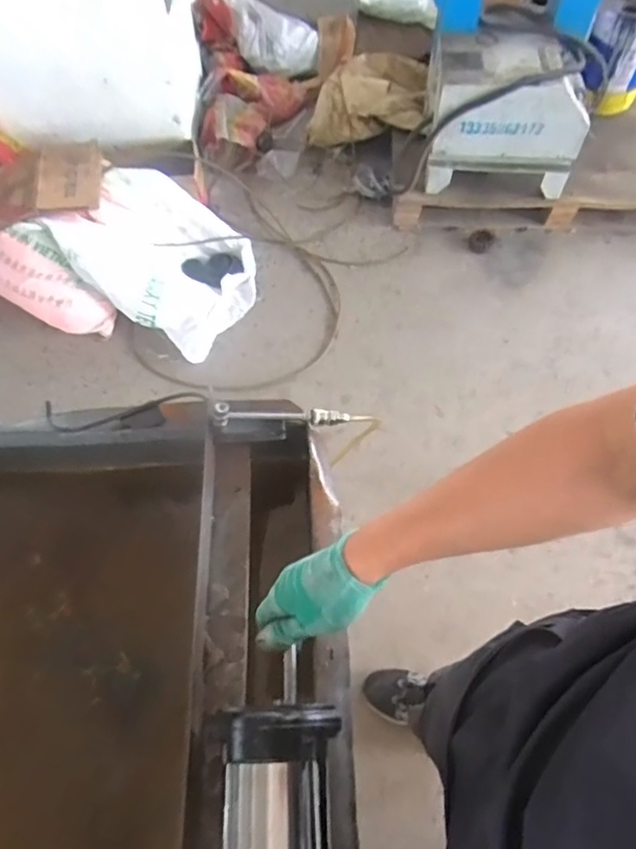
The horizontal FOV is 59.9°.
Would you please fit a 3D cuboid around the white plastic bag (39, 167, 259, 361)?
[{"bbox_3d":[-0.484,-0.551,1.787,0.536,0.238,0.475,28,64,11],"label":"white plastic bag"}]

